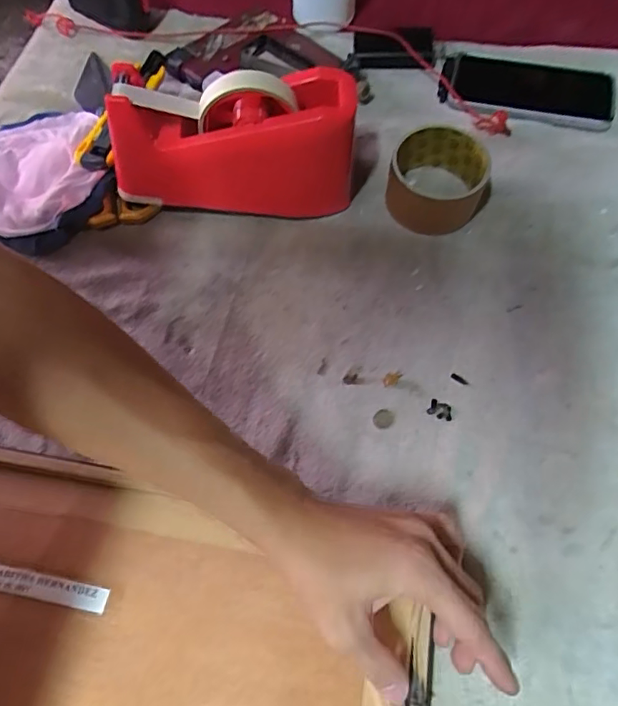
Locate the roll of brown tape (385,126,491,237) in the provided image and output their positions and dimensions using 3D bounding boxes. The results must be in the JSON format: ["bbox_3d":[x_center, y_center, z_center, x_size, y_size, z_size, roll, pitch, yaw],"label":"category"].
[{"bbox_3d":[0.112,-0.152,0.467,0.080,0.057,0.080,0,63,0],"label":"roll of brown tape"}]

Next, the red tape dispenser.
[{"bbox_3d":[-0.067,-0.176,0.448,0.210,0.114,0.062,-2,64,-1],"label":"red tape dispenser"}]

